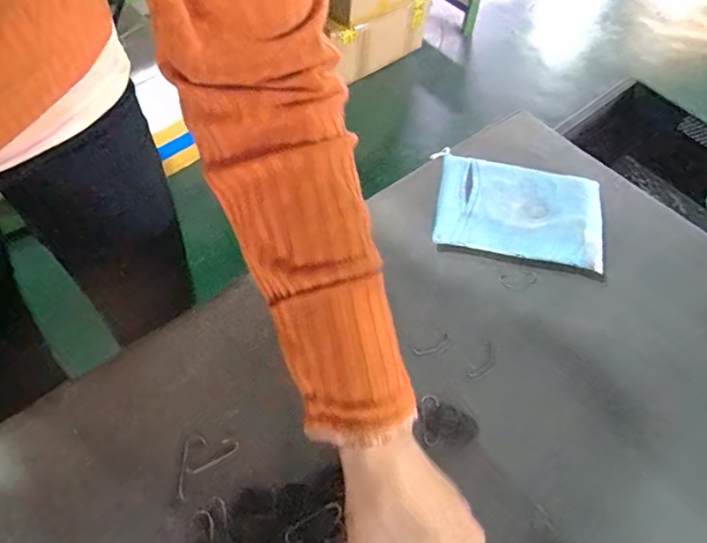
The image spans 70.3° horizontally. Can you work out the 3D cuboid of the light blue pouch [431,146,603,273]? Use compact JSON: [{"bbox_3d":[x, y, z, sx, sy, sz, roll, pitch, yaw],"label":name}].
[{"bbox_3d":[0.167,-0.068,0.519,0.161,0.033,0.126,11,56,3],"label":"light blue pouch"}]

